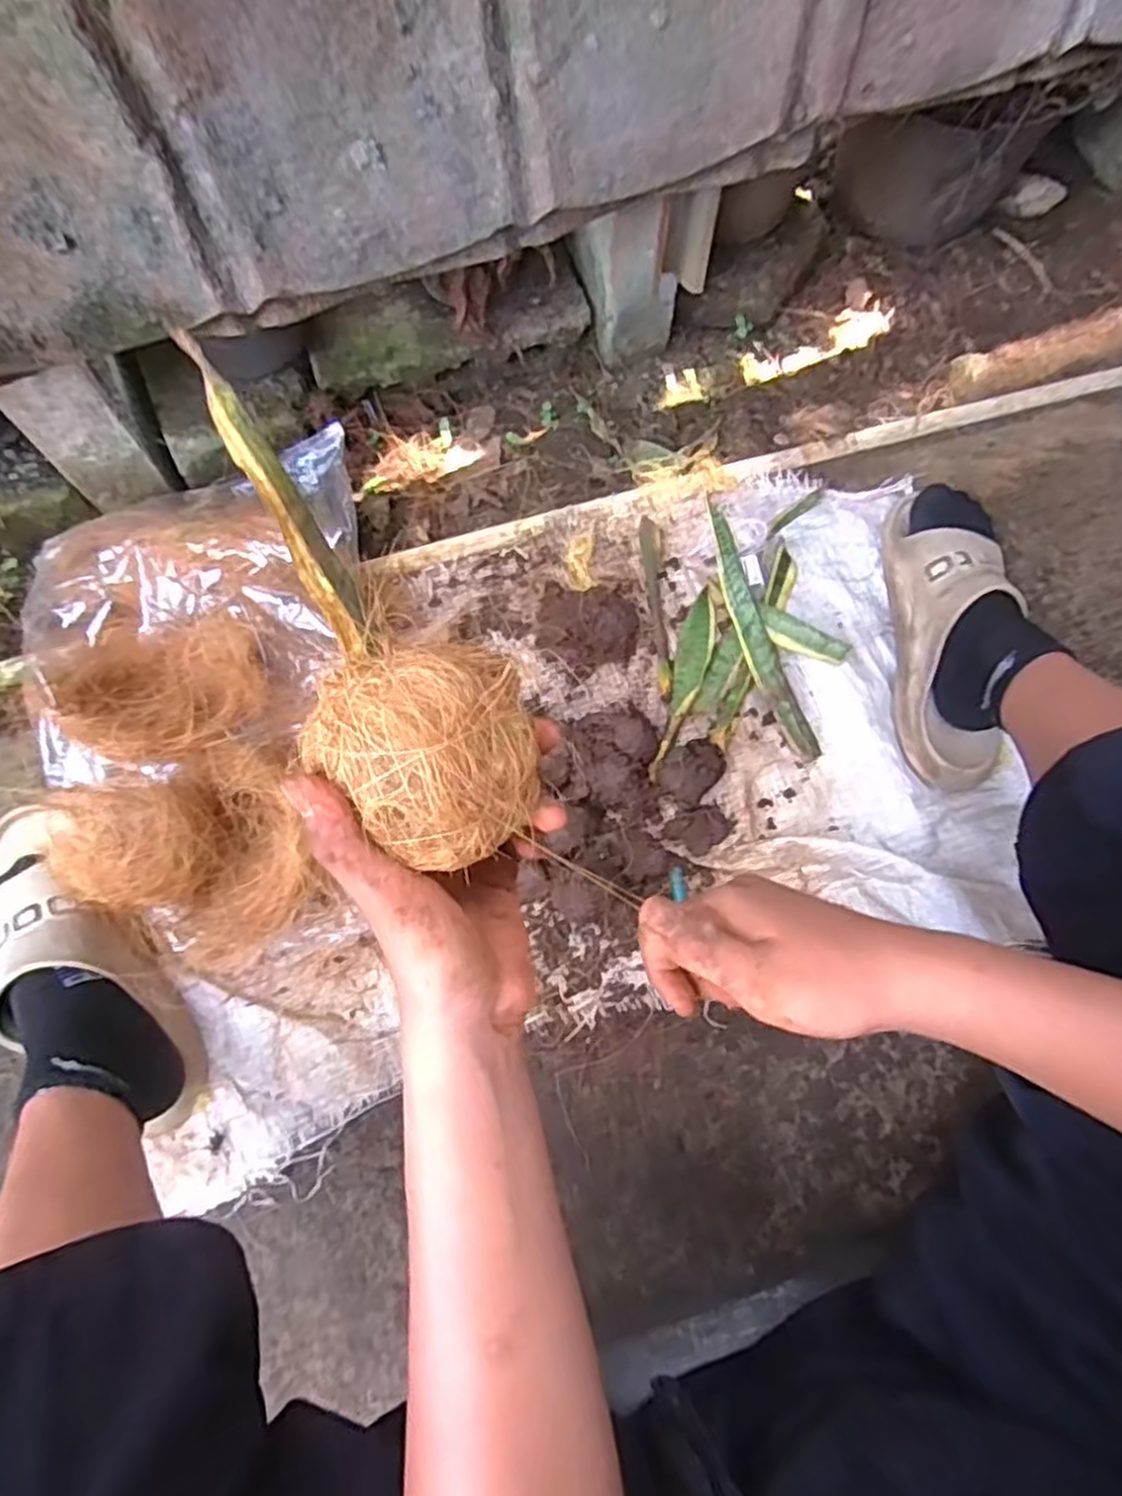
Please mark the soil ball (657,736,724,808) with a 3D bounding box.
[{"bbox_3d":[0.121,0.018,0.686,0.066,0.040,0.050,-40,79,-11],"label":"soil ball"}]

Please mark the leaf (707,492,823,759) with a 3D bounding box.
[{"bbox_3d":[0.187,-0.119,0.738,0.033,0.031,0.269,-18,76,-6],"label":"leaf"}]

